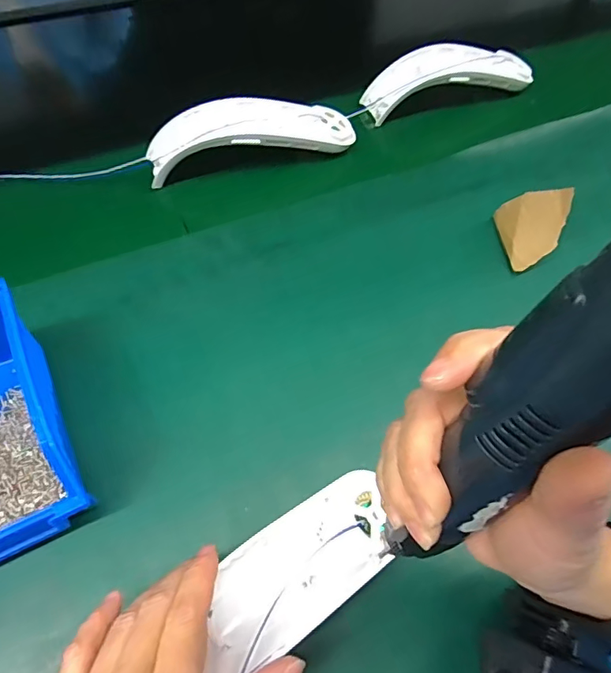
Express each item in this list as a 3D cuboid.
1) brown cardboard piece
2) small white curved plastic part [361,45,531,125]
[{"bbox_3d":[0.194,-0.096,0.395,0.006,0.062,0.065,11,58,-40],"label":"brown cardboard piece"},{"bbox_3d":[0.151,-0.283,0.510,0.182,0.041,0.064,-13,62,-12],"label":"small white curved plastic part"}]

